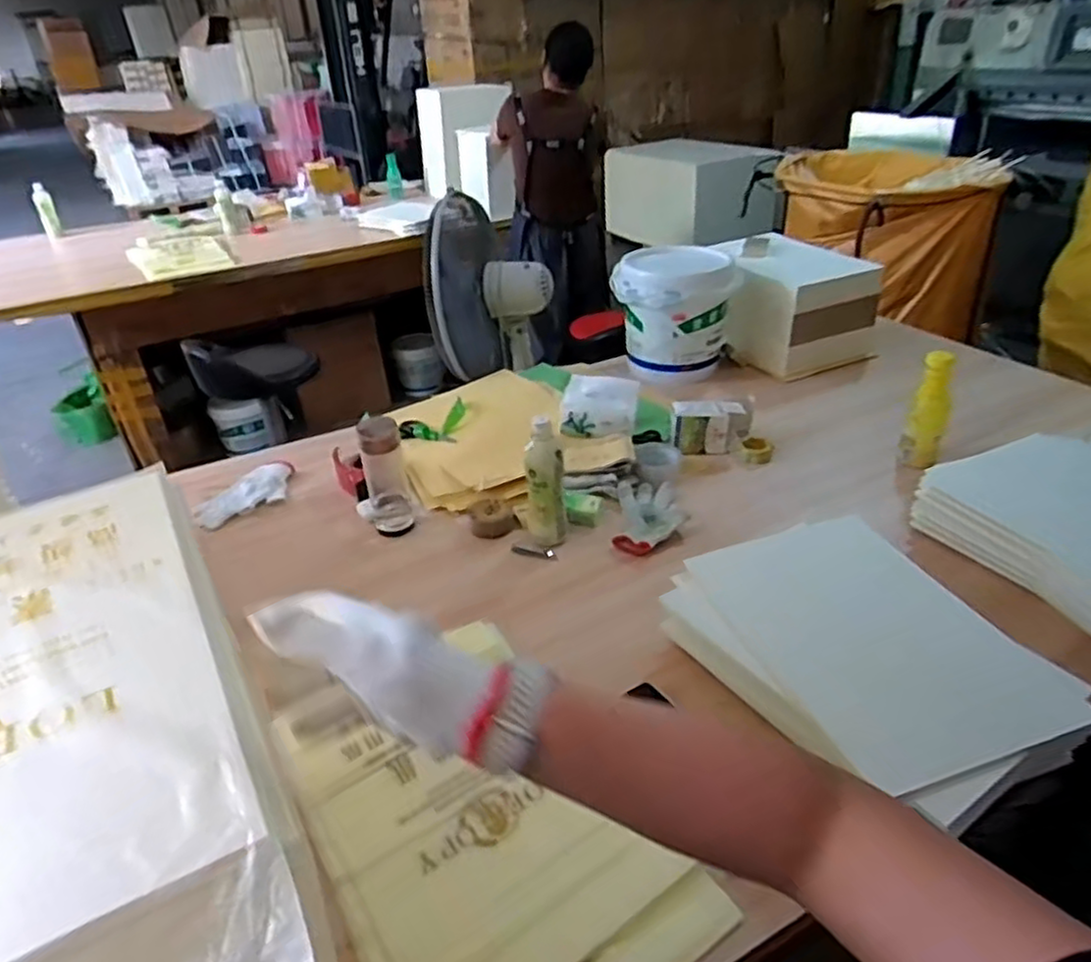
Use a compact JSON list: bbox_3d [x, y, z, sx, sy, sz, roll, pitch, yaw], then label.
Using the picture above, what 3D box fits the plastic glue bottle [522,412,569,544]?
[{"bbox_3d":[0.000,0.003,1.146,0.063,0.203,0.047,2,33,7],"label":"plastic glue bottle"}]

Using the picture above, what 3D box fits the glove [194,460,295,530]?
[{"bbox_3d":[-0.541,0.027,1.329,0.190,0.046,0.086,-27,39,-33],"label":"glove"}]

